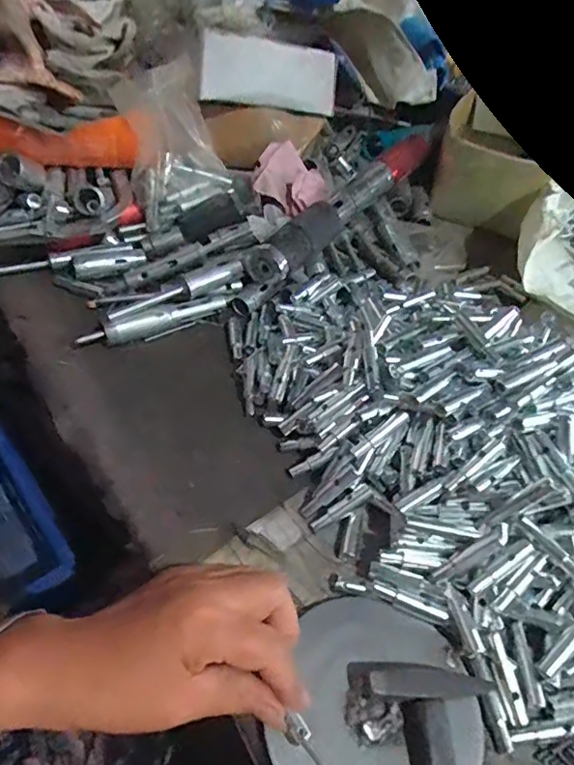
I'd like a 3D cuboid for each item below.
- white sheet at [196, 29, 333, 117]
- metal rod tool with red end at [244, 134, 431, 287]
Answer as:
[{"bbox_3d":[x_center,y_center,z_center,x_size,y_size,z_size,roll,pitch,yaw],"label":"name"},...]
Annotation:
[{"bbox_3d":[-0.014,-0.317,0.565,0.163,0.058,0.018,-12,53,-35],"label":"white sheet"},{"bbox_3d":[0.068,-0.191,0.582,0.042,0.050,0.300,35,55,20],"label":"metal rod tool with red end"}]

